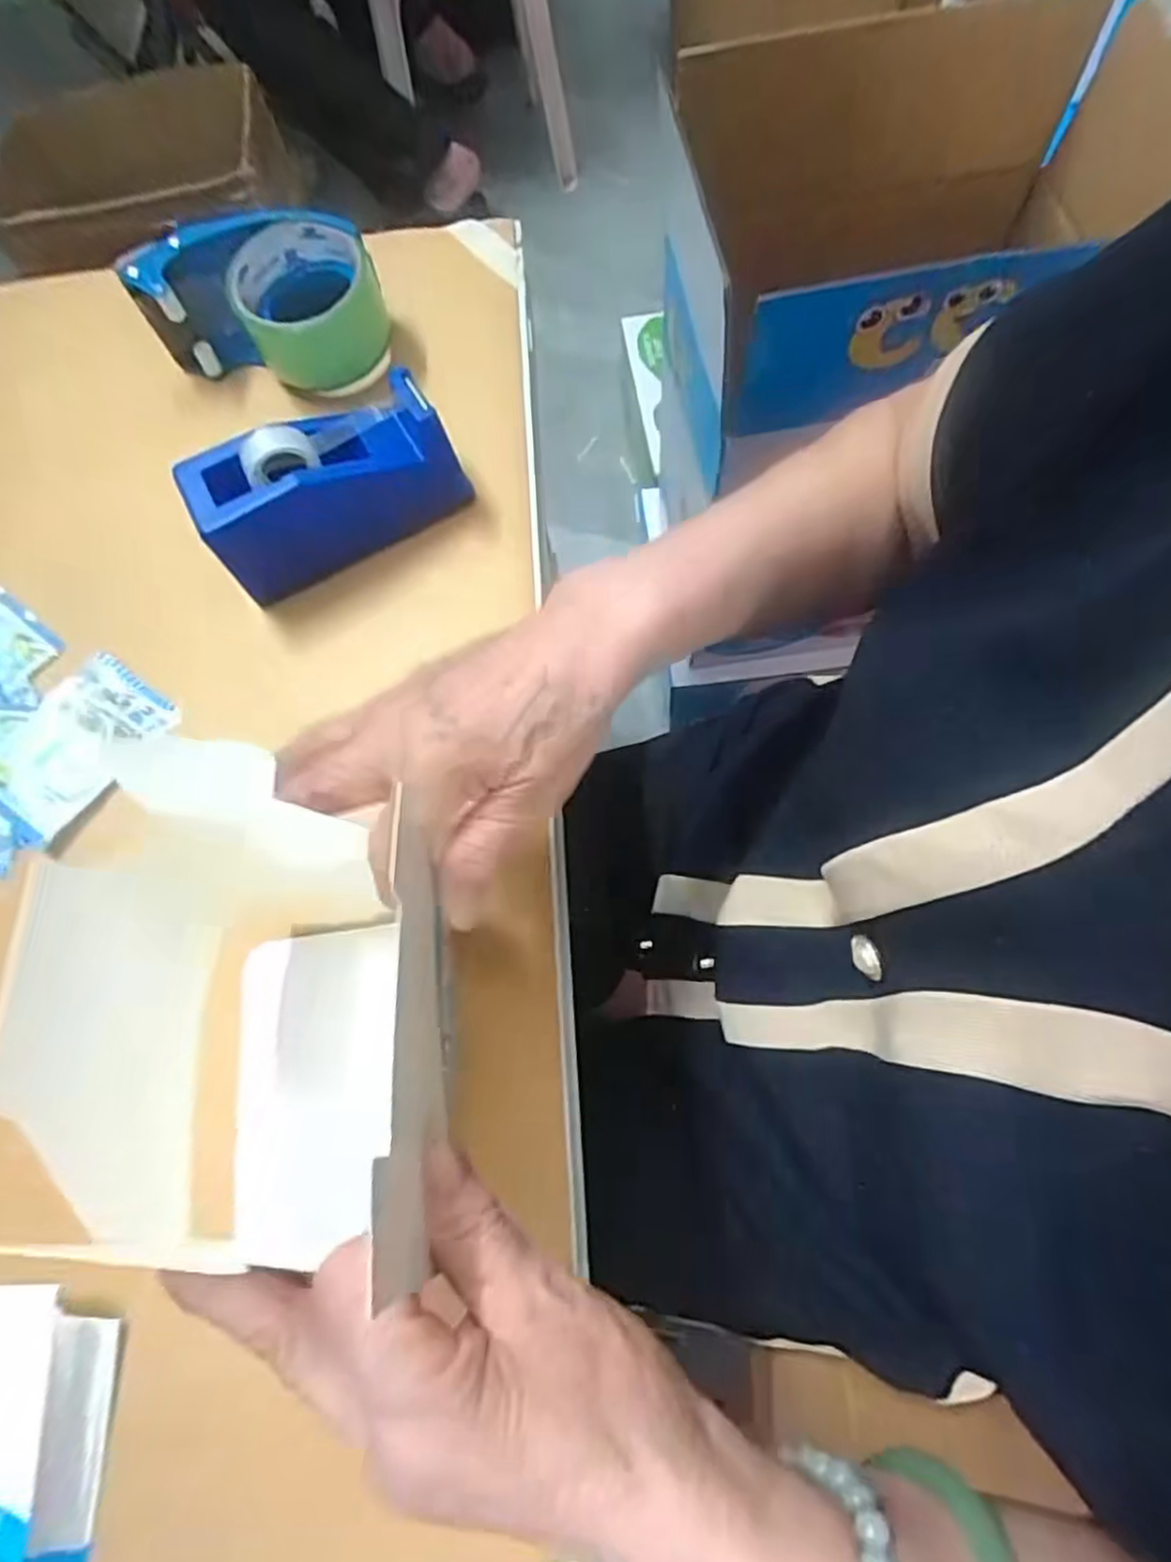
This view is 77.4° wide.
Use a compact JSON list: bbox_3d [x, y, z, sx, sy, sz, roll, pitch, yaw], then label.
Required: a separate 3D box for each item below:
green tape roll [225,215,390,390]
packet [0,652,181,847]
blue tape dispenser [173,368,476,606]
[{"bbox_3d":[-0.177,-0.309,0.474,0.087,0.056,0.078,-17,70,-1],"label":"green tape roll"},{"bbox_3d":[-0.288,-0.022,0.414,0.067,0.013,0.095,33,77,15],"label":"packet"},{"bbox_3d":[-0.150,-0.174,0.427,0.144,0.064,0.055,-29,71,-5],"label":"blue tape dispenser"}]

